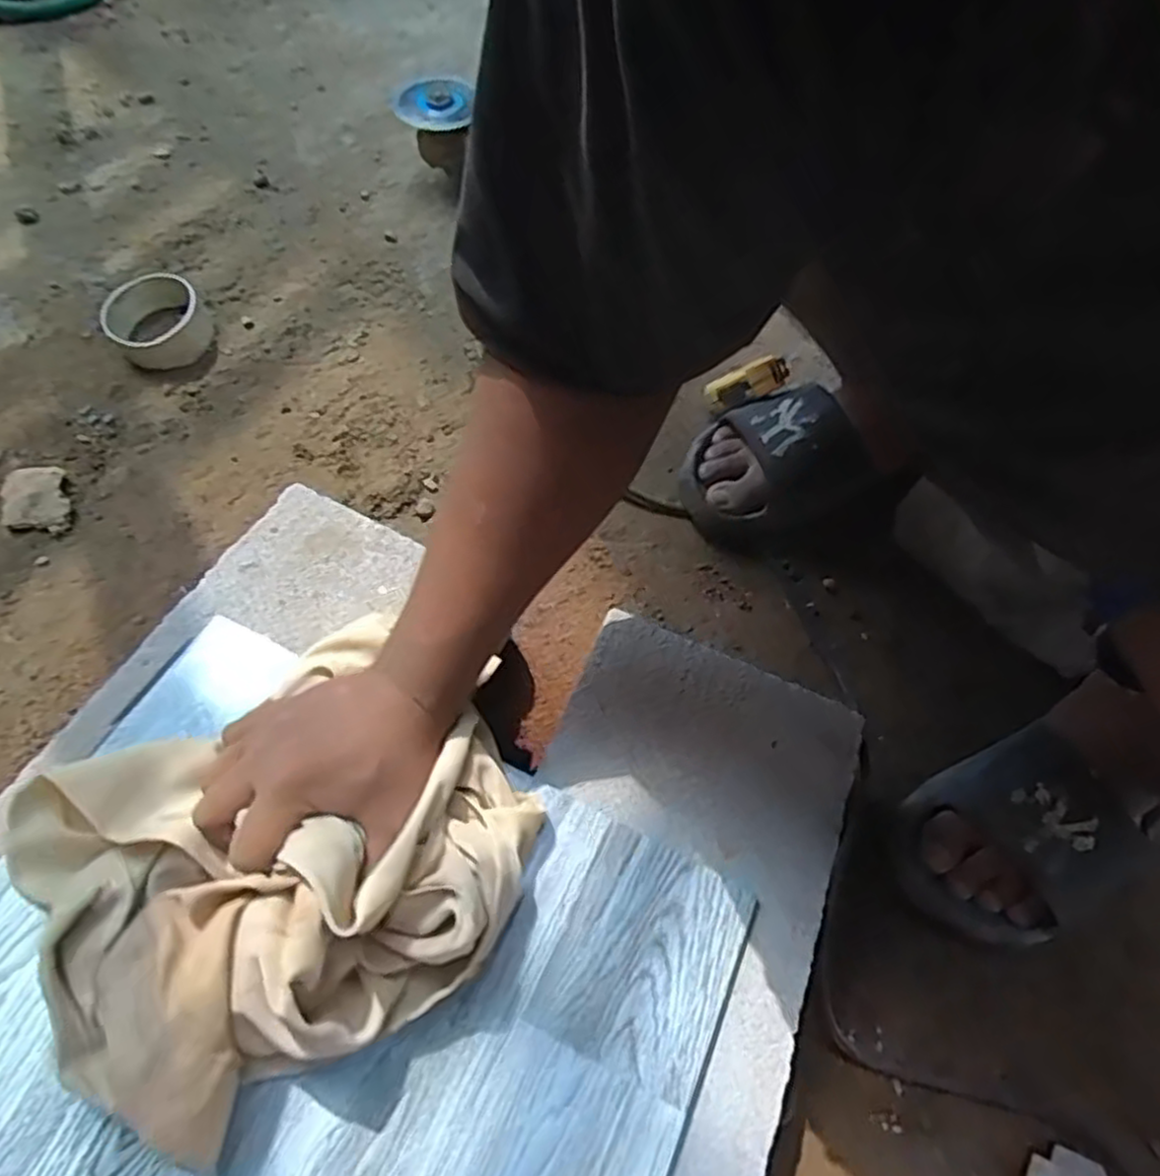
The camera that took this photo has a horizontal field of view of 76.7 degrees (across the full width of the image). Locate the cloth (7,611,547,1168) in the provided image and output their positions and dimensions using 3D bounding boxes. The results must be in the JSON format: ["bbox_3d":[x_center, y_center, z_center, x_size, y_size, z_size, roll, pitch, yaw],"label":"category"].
[{"bbox_3d":[-0.156,0.134,0.387,0.244,0.086,0.209,-30,68,-17],"label":"cloth"}]

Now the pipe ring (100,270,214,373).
[{"bbox_3d":[-0.413,-0.261,0.717,0.088,0.039,0.089,1,63,-2],"label":"pipe ring"}]

